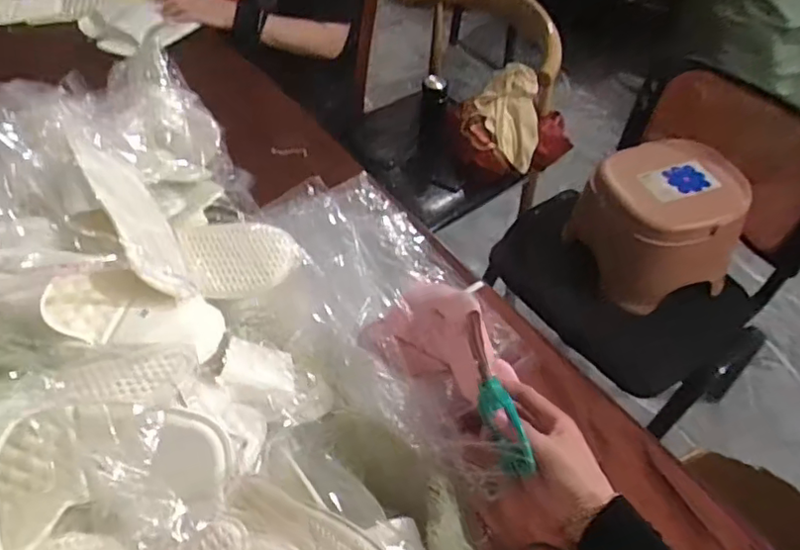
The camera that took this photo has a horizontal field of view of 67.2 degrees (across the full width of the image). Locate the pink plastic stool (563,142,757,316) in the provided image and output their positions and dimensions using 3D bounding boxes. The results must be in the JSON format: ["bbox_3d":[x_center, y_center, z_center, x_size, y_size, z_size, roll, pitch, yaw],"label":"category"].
[{"bbox_3d":[0.521,-0.118,1.214,0.269,0.234,0.247,-9,51,-10],"label":"pink plastic stool"}]

